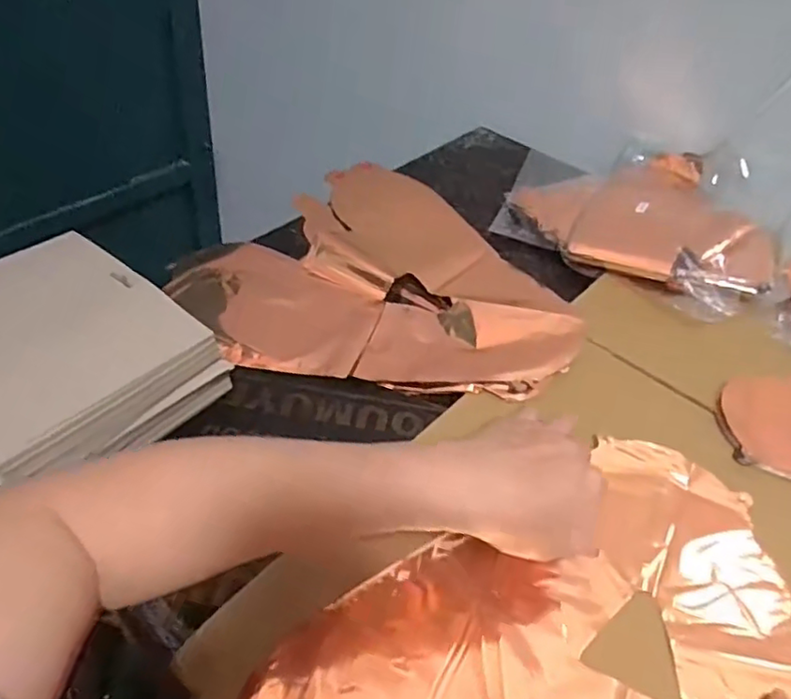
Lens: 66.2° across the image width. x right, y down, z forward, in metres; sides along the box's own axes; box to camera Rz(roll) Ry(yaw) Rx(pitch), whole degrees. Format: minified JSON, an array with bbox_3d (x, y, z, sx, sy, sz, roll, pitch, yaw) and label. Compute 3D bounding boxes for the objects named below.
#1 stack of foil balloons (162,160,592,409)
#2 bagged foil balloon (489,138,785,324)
[{"bbox_3d":[0.007,-0.076,0.639,0.376,0.027,0.361,27,47,18],"label":"stack of foil balloons"},{"bbox_3d":[0.310,-0.185,0.755,0.316,0.049,0.307,27,47,18],"label":"bagged foil balloon"}]

